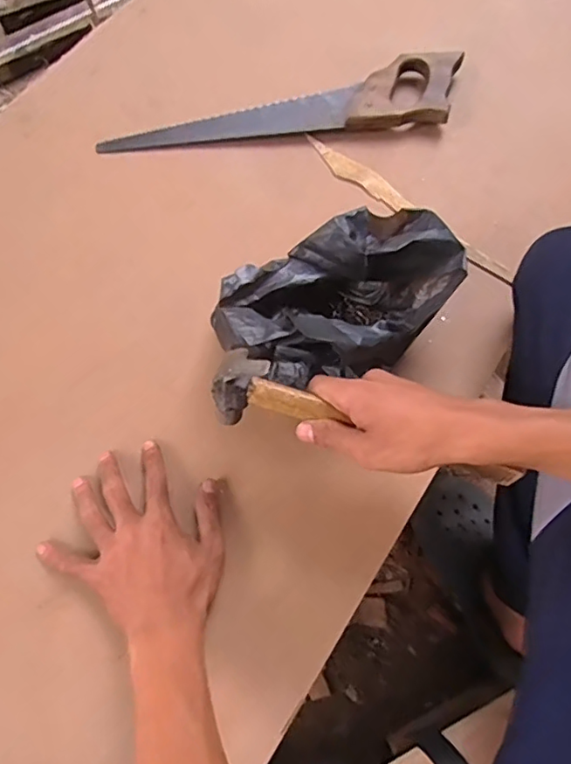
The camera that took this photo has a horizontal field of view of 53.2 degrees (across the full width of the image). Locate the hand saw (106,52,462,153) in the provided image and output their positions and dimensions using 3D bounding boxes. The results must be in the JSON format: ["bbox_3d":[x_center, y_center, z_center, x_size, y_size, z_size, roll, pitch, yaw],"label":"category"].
[{"bbox_3d":[-0.006,-0.324,0.664,0.409,0.033,0.092,-3,71,1],"label":"hand saw"}]

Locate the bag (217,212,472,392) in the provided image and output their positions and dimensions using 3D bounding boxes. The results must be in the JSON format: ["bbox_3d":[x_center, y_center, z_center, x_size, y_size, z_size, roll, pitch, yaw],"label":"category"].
[{"bbox_3d":[0.050,-0.069,0.518,0.212,0.127,0.126,-25,72,-7],"label":"bag"}]

